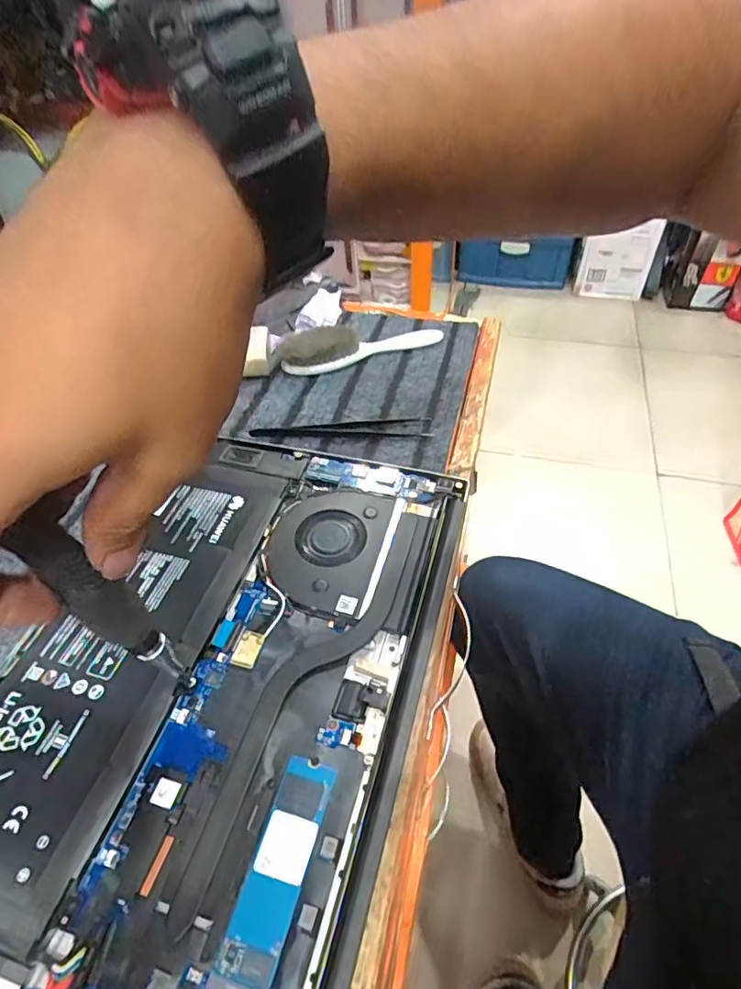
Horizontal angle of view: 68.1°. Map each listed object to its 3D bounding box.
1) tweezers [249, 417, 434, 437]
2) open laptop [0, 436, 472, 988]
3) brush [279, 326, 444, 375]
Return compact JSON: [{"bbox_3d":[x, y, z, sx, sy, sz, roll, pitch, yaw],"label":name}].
[{"bbox_3d":[-0.022,-0.051,0.417,0.135,0.008,0.020,-2,47,1],"label":"tweezers"},{"bbox_3d":[-0.078,0.088,0.282,0.205,0.020,0.313,10,47,15],"label":"open laptop"},{"bbox_3d":[-0.007,-0.135,0.477,0.145,0.034,0.034,-16,48,-11],"label":"brush"}]

